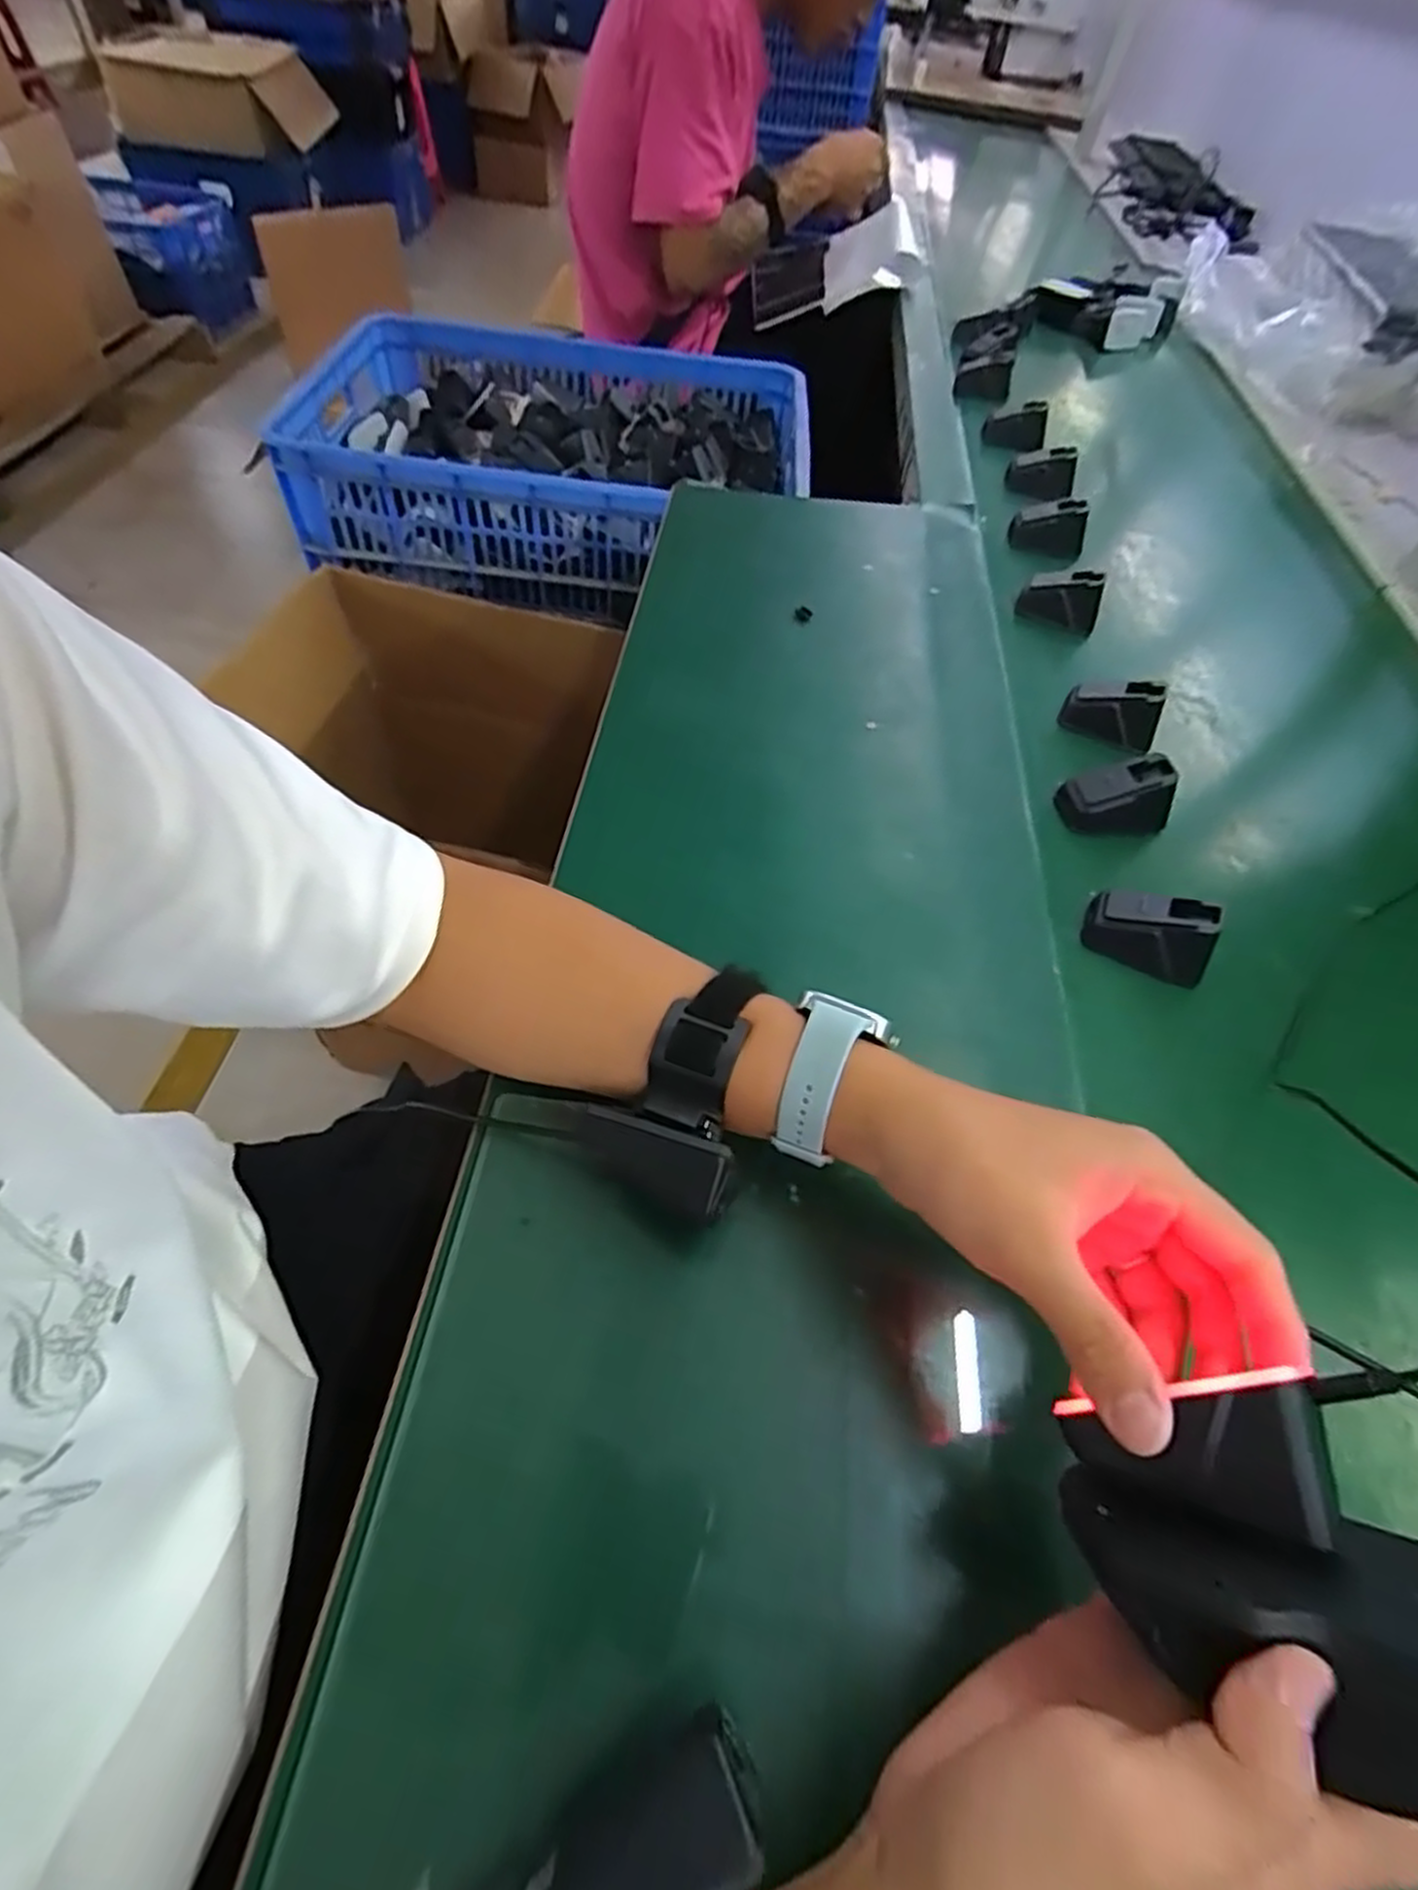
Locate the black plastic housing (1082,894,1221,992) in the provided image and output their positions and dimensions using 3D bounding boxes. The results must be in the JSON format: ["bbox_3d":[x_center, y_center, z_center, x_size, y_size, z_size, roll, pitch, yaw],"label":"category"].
[{"bbox_3d":[0.254,-0.008,0.446,0.064,0.042,0.031,24,56,12],"label":"black plastic housing"}]

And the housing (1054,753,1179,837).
[{"bbox_3d":[0.271,-0.098,0.509,0.062,0.040,0.044,-4,55,-8],"label":"housing"}]

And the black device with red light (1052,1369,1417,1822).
[{"bbox_3d":[0.154,0.173,0.202,0.100,0.058,0.078,-12,23,19],"label":"black device with red light"}]

